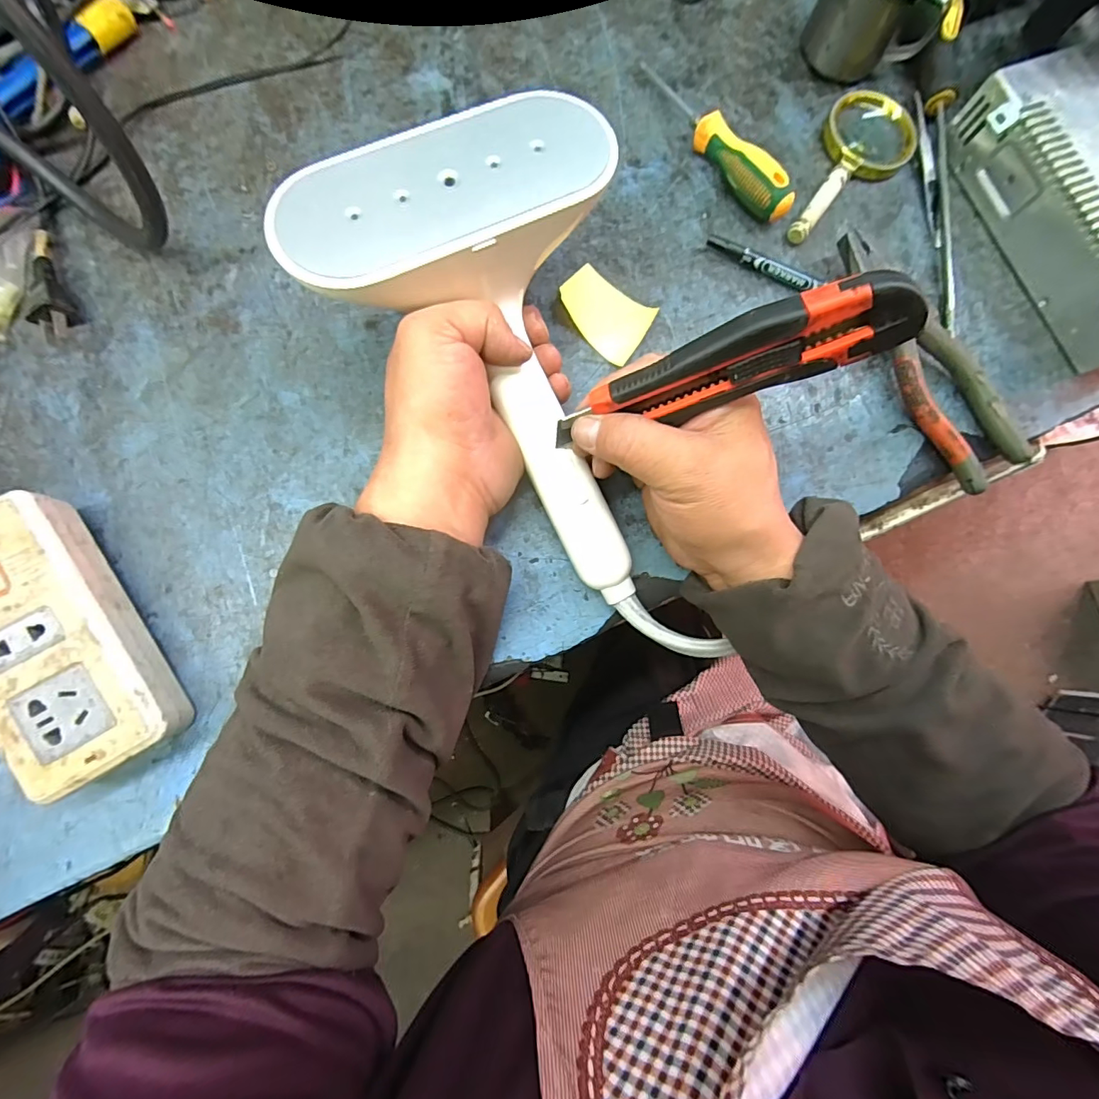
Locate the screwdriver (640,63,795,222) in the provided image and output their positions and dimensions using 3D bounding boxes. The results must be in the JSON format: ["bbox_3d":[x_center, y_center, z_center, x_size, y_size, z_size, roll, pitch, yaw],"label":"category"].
[{"bbox_3d":[0.117,-0.296,0.348,0.023,0.030,0.155,-31,85,-9],"label":"screwdriver"}]

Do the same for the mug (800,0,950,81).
[{"bbox_3d":[0.239,-0.395,0.359,0.082,0.062,0.061,33,80,1],"label":"mug"}]

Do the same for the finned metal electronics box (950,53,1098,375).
[{"bbox_3d":[0.398,-0.251,0.354,0.124,0.051,0.211,-24,84,-8],"label":"finned metal electronics box"}]

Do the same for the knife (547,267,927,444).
[{"bbox_3d":[0.077,-0.084,0.229,0.160,0.031,0.025,-14,82,22],"label":"knife"}]

